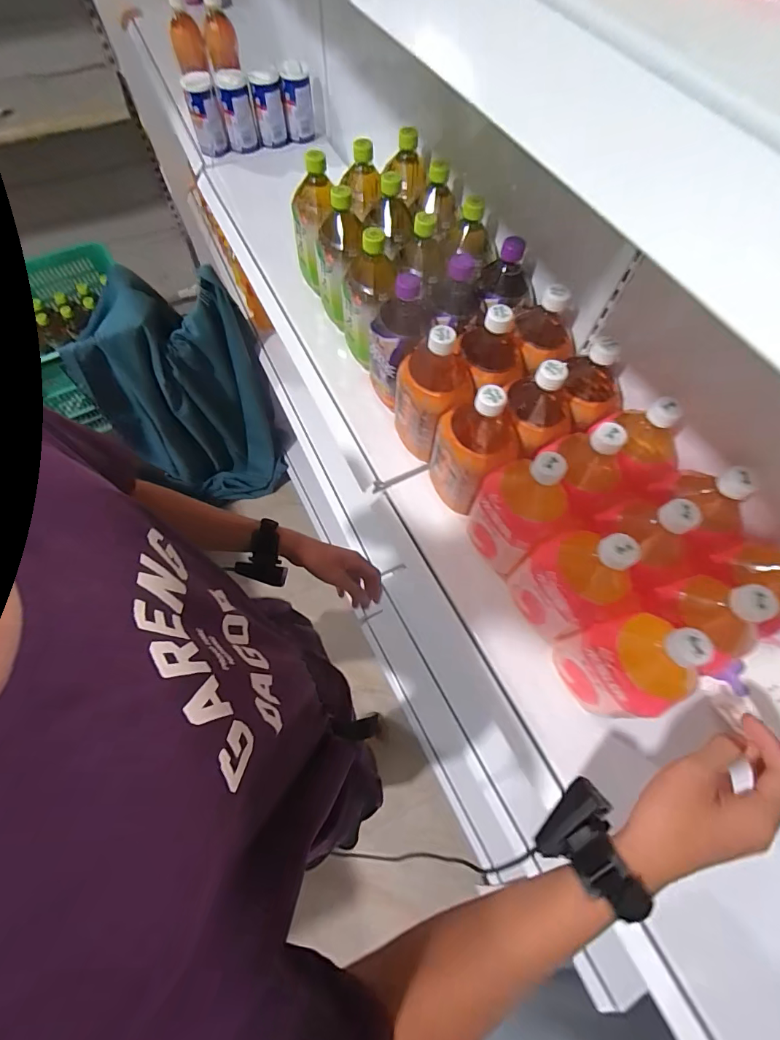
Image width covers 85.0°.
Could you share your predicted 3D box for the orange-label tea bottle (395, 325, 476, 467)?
[{"bbox_3d":[0.057,-0.164,0.575,0.074,0.209,0.096,-36,71,-16],"label":"orange-label tea bottle"}]

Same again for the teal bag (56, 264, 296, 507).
[{"bbox_3d":[-0.618,-0.366,1.429,0.459,0.765,0.306,-16,67,-8],"label":"teal bag"}]

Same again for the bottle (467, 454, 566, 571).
[{"bbox_3d":[0.151,-0.015,0.496,0.073,0.175,0.088,-40,72,-17],"label":"bottle"}]

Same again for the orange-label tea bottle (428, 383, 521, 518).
[{"bbox_3d":[0.101,-0.081,0.542,0.094,0.210,0.090,16,66,6],"label":"orange-label tea bottle"}]

